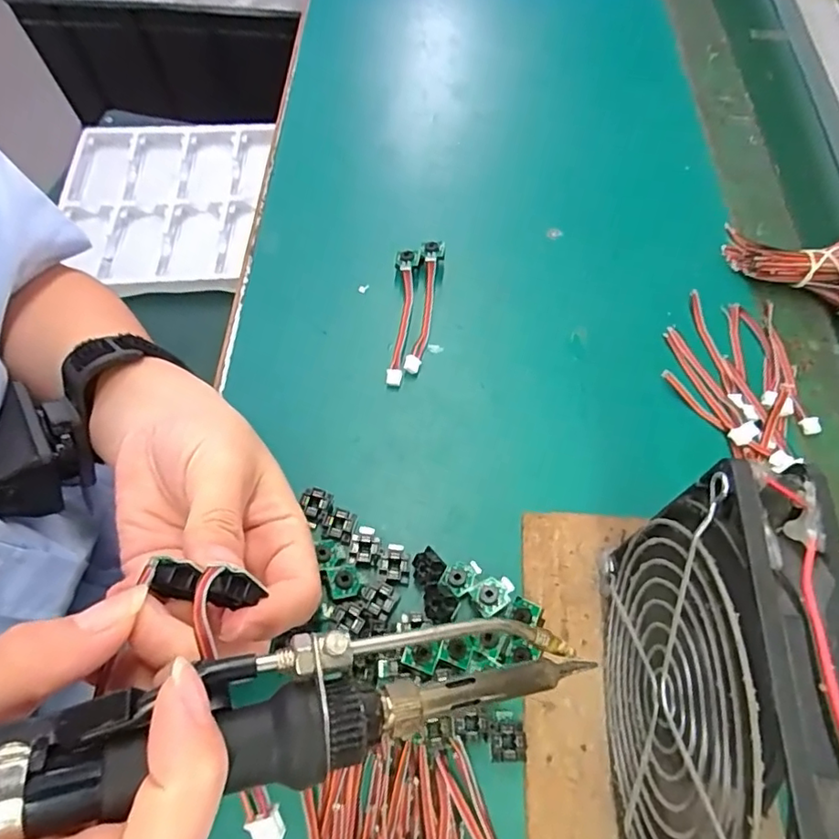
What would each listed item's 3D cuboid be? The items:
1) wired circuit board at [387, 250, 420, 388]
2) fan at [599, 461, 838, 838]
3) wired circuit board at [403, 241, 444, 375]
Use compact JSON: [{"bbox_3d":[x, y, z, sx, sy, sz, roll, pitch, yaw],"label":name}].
[{"bbox_3d":[-0.009,-0.060,0.322,0.012,0.011,0.085,3,62,2],"label":"wired circuit board"},{"bbox_3d":[0.089,0.091,0.182,0.027,0.127,0.116,5,62,1],"label":"fan"},{"bbox_3d":[0.002,-0.066,0.324,0.012,0.011,0.086,7,63,4],"label":"wired circuit board"}]

